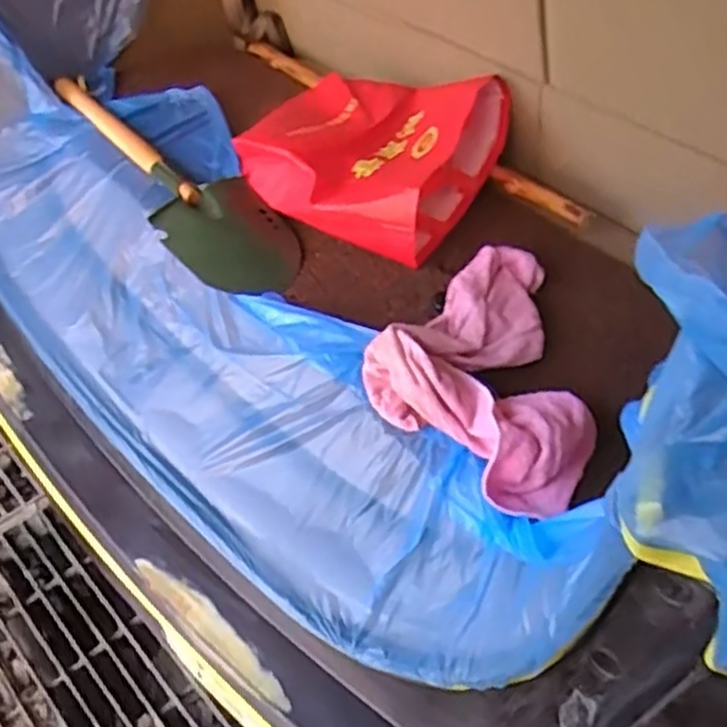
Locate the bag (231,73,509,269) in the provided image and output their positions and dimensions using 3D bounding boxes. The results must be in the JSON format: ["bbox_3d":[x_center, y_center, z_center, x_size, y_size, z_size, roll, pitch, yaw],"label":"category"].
[{"bbox_3d":[0.009,-0.325,1.105,0.322,0.135,0.326,28,53,22],"label":"bag"}]

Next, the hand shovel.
[{"bbox_3d":[-0.308,-0.298,1.161,0.149,0.039,0.683,-30,55,-24],"label":"hand shovel"}]

